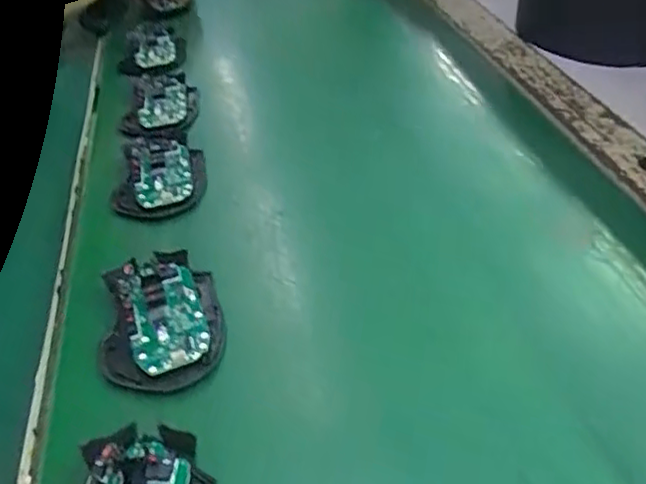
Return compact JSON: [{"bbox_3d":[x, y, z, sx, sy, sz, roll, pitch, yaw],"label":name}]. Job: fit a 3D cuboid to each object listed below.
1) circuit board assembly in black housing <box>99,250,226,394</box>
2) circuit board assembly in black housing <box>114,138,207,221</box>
[{"bbox_3d":[-0.103,0.048,0.425,0.074,0.015,0.119,-11,40,-5],"label":"circuit board assembly in black housing"},{"bbox_3d":[-0.140,-0.051,0.571,0.074,0.019,0.124,-12,38,4],"label":"circuit board assembly in black housing"}]

